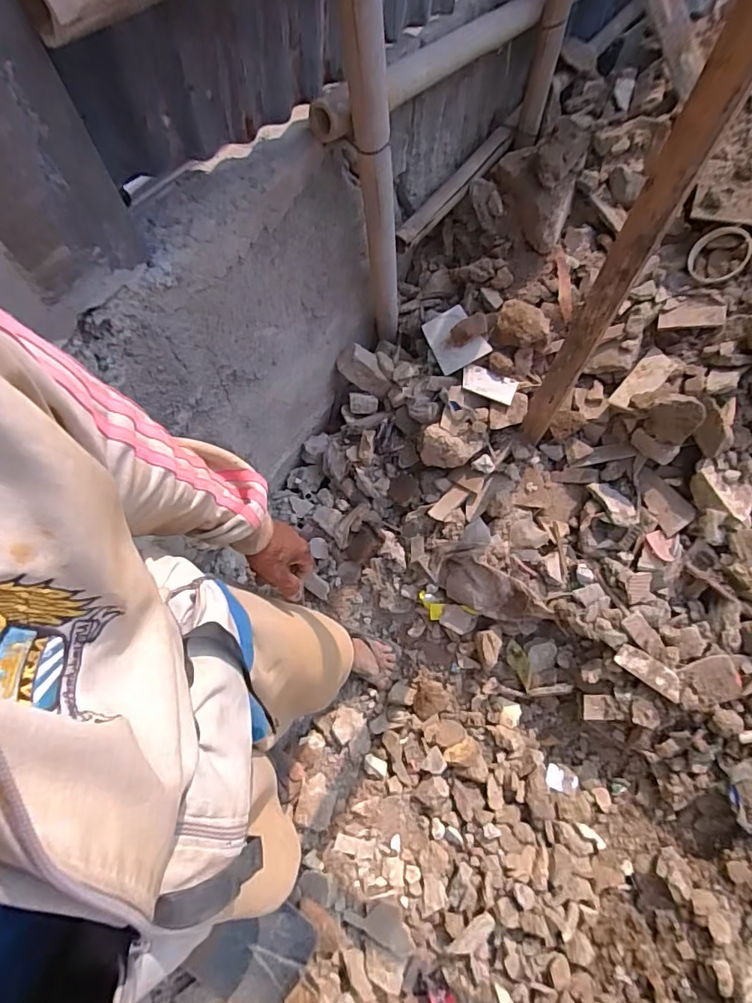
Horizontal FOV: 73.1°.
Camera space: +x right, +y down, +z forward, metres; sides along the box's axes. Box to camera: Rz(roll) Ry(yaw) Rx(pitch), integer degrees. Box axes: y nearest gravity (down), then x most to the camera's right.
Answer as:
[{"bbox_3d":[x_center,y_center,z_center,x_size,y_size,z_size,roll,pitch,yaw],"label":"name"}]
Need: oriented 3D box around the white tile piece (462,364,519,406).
[{"bbox_3d":[0.270,-0.282,1.218,0.133,0.013,0.074,22,69,10],"label":"white tile piece"}]

